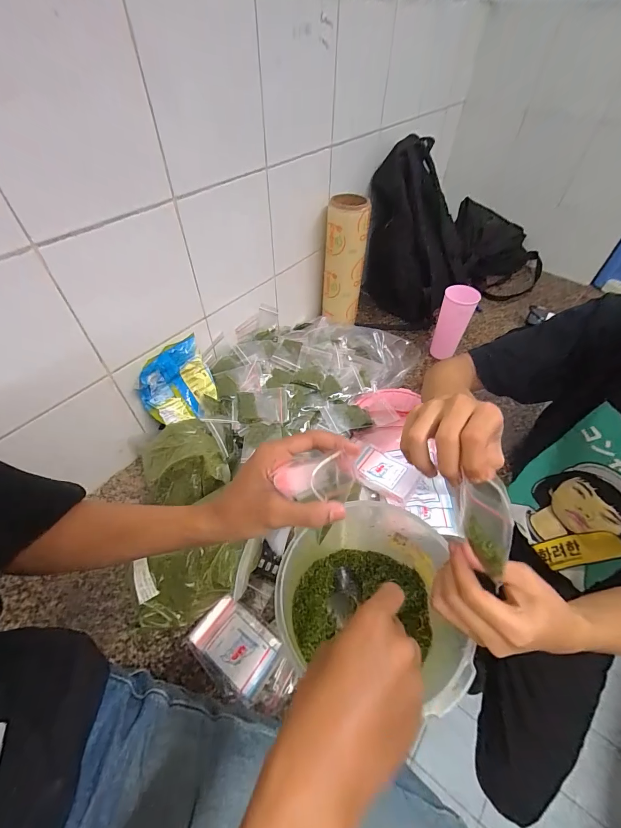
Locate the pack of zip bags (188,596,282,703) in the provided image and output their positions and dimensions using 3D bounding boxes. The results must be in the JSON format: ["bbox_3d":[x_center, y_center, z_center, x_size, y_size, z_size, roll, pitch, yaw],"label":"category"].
[{"bbox_3d":[-0.106,0.322,0.471,0.114,0.019,0.085,32,58,23],"label":"pack of zip bags"}]

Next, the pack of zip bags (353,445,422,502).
[{"bbox_3d":[0.136,0.107,0.626,0.112,0.019,0.085,28,56,20],"label":"pack of zip bags"}]

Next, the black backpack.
[{"bbox_3d":[0.436,-0.518,0.942,0.578,0.363,0.242,-29,57,-21],"label":"black backpack"}]

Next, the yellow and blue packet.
[{"bbox_3d":[-0.248,-0.054,0.633,0.130,0.137,0.034,-30,23,-23],"label":"yellow and blue packet"}]

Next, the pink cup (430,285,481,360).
[{"bbox_3d":[0.332,-0.212,0.796,0.069,0.158,0.060,23,55,17],"label":"pink cup"}]

